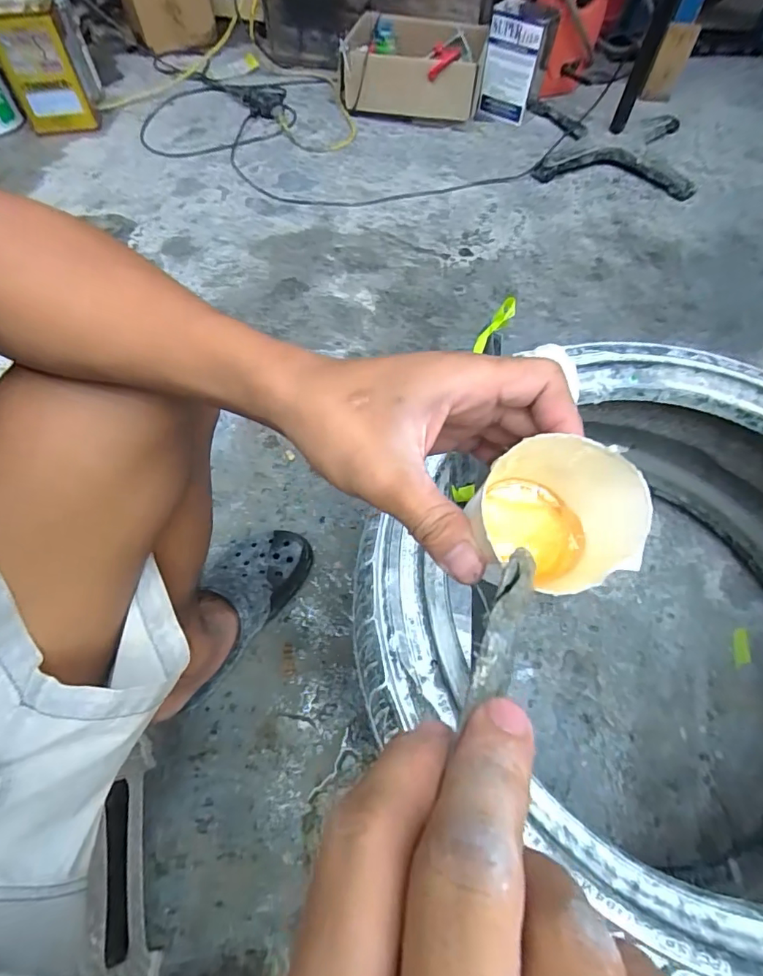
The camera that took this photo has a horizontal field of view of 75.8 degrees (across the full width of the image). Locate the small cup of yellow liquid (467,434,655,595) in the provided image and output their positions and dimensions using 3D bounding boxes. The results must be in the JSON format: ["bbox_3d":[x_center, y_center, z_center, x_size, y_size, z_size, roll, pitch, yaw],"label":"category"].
[{"bbox_3d":[0.073,0.010,0.214,0.060,0.056,0.051,13,62,5],"label":"small cup of yellow liquid"}]

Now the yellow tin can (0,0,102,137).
[{"bbox_3d":[-0.837,-1.040,1.229,0.185,0.257,0.150,-14,62,-9],"label":"yellow tin can"}]

